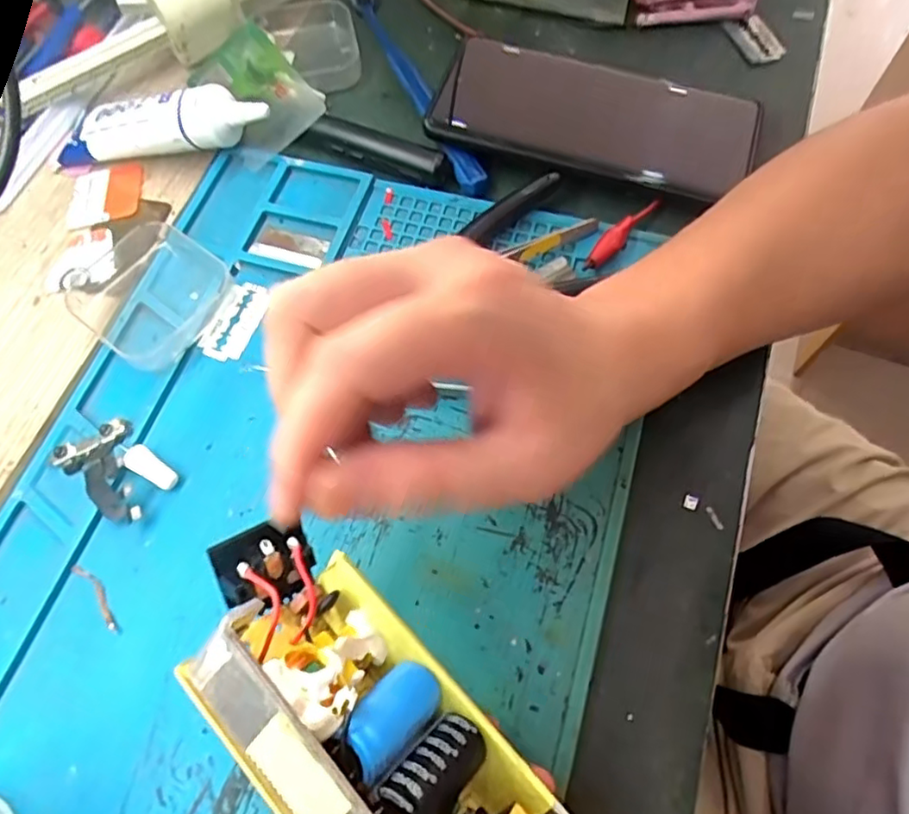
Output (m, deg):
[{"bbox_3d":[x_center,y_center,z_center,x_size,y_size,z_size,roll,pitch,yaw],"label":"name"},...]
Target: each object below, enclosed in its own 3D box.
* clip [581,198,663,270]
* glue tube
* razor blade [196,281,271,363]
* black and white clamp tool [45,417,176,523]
[{"bbox_3d":[0.080,-0.083,0.296,0.009,0.009,0.054,37,72,17],"label":"clip"},{"bbox_3d":[-0.161,-0.150,0.329,0.131,0.023,0.029,-2,65,15],"label":"glue tube"},{"bbox_3d":[-0.105,-0.042,0.294,0.022,0.004,0.042,18,67,10],"label":"razor blade"},{"bbox_3d":[-0.146,0.025,0.261,0.052,0.007,0.032,35,71,17],"label":"black and white clamp tool"}]

